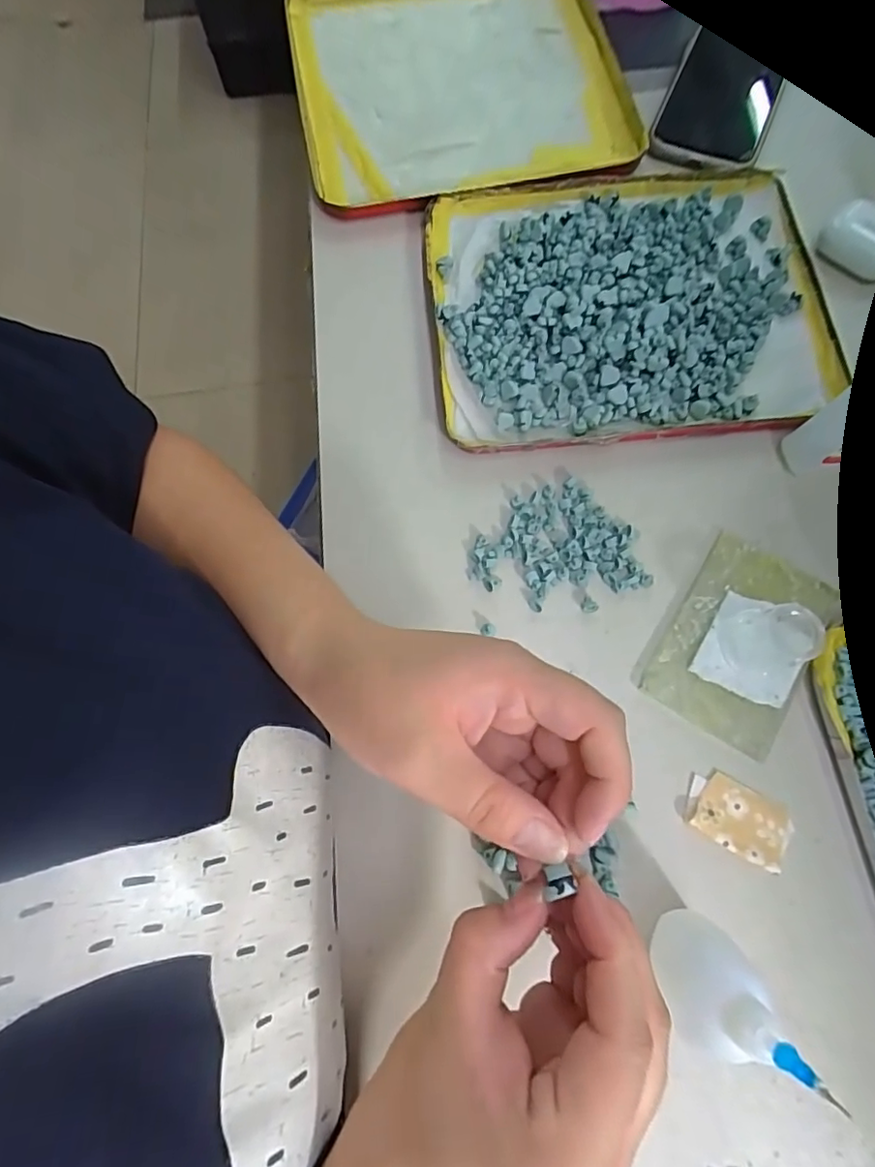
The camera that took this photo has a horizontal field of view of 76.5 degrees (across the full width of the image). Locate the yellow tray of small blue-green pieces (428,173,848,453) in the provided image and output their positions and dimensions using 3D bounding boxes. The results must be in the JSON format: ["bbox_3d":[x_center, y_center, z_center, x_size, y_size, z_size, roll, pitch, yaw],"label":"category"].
[{"bbox_3d":[0.122,-0.185,0.357,0.246,0.017,0.199,-5,74,0],"label":"yellow tray of small blue-green pieces"}]

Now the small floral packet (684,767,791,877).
[{"bbox_3d":[0.150,0.116,0.275,0.050,0.005,0.032,26,76,9],"label":"small floral packet"}]

